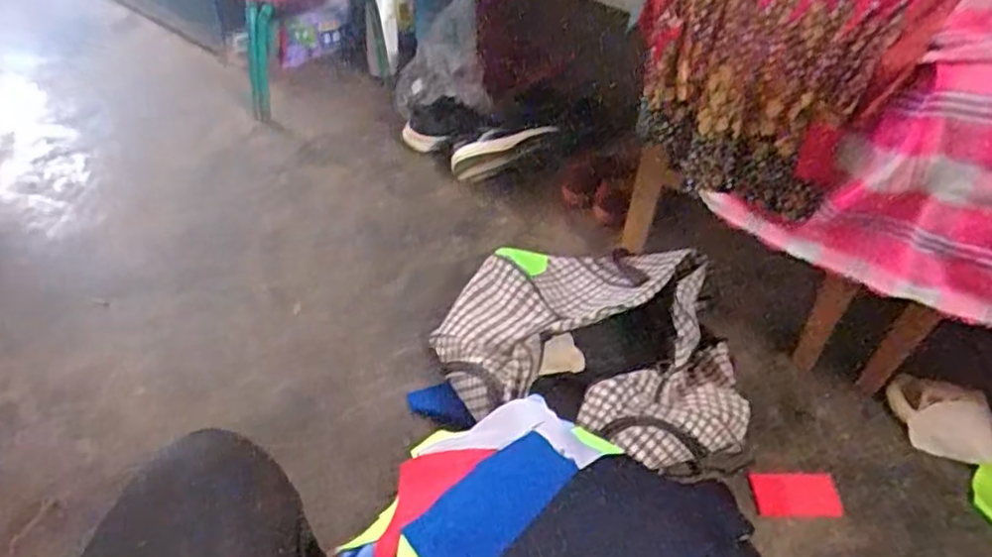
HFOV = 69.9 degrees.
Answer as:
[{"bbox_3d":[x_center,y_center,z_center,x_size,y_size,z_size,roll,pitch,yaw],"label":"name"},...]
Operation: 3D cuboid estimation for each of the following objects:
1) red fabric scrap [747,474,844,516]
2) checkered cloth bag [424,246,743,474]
[{"bbox_3d":[0.430,0.310,1.018,0.126,0.010,0.066,0,44,-6],"label":"red fabric scrap"},{"bbox_3d":[0.157,0.098,1.102,0.473,0.112,0.403,16,44,11],"label":"checkered cloth bag"}]

